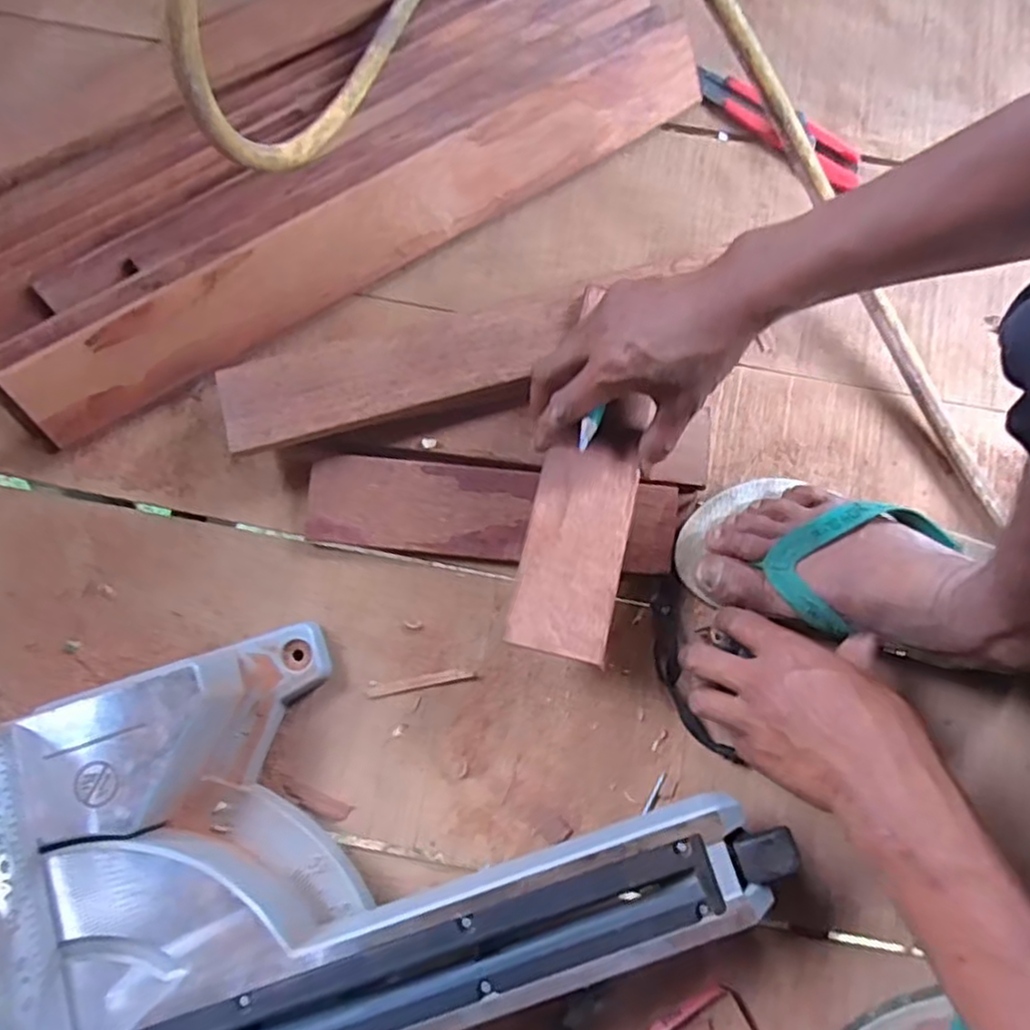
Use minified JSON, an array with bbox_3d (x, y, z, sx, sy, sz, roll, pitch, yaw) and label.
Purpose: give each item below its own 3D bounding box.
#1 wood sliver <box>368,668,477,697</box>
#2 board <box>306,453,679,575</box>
[{"bbox_3d":[-0.067,0.118,0.497,0.074,0.004,0.008,-11,80,-2],"label":"wood sliver"},{"bbox_3d":[-0.016,-0.002,0.510,0.258,0.018,0.065,6,80,2],"label":"board"}]

